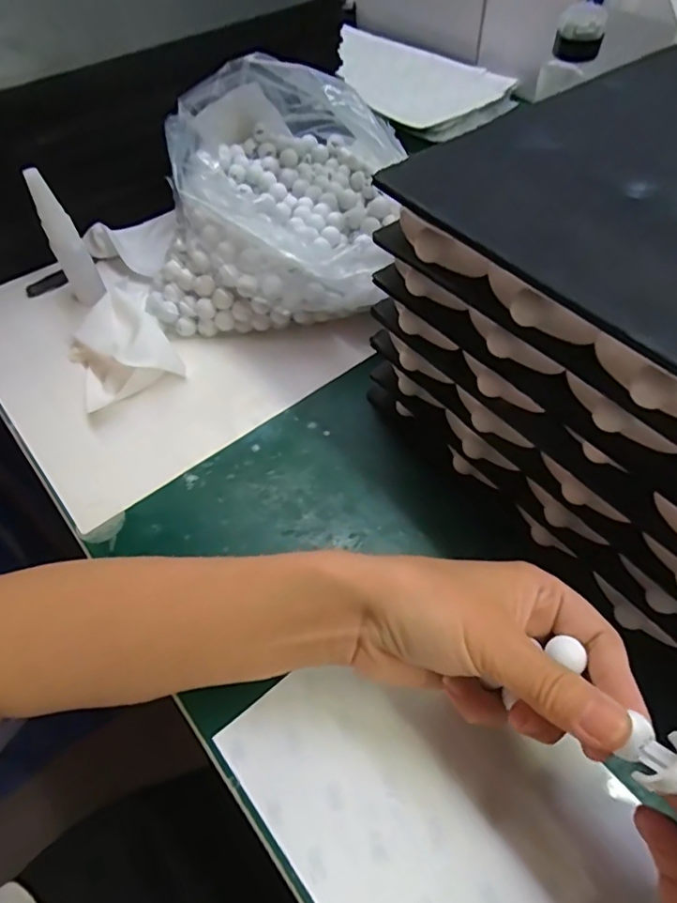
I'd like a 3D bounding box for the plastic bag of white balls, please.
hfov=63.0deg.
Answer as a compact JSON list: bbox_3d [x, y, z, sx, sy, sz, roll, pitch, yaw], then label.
[{"bbox_3d":[-0.061,-0.209,0.452,0.190,0.124,0.231,-7,54,-3],"label":"plastic bag of white balls"}]

